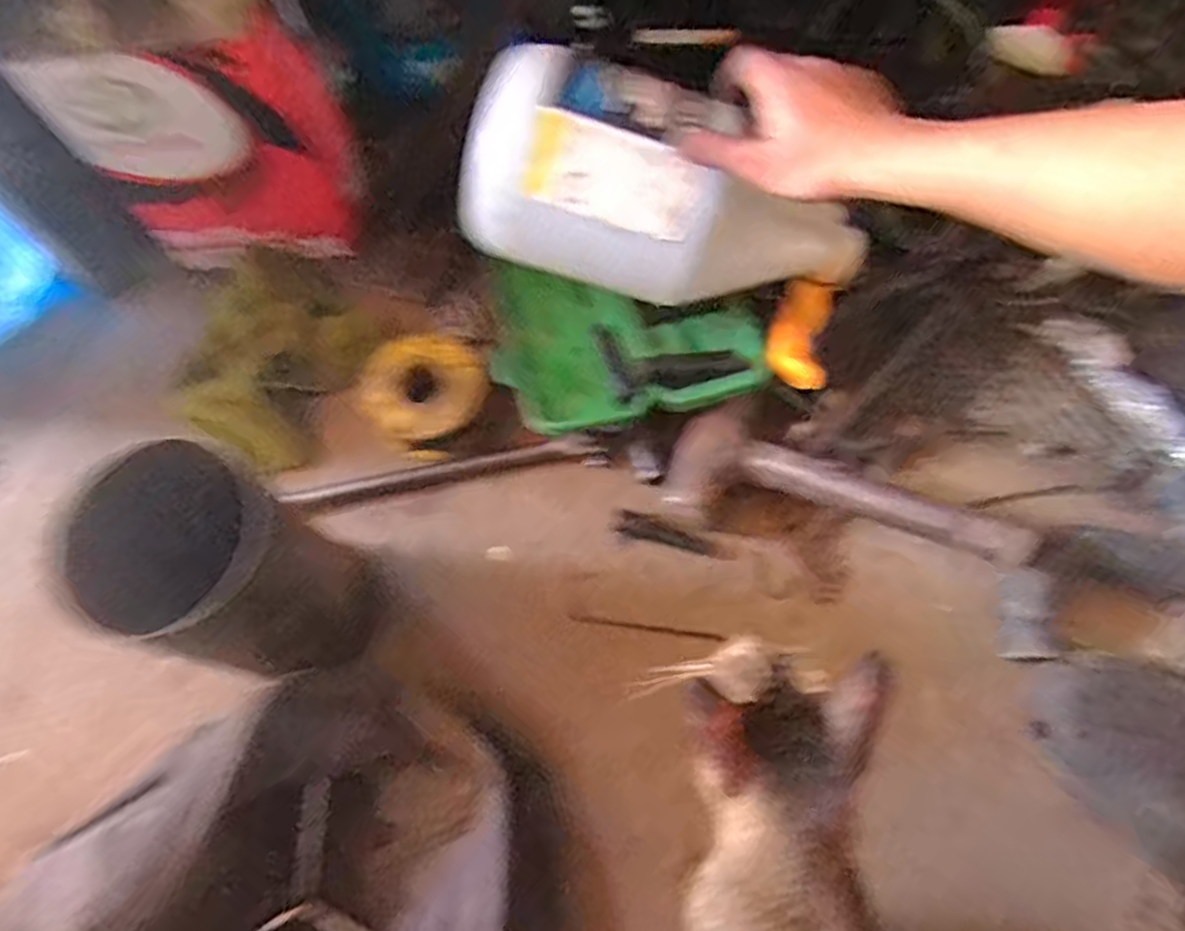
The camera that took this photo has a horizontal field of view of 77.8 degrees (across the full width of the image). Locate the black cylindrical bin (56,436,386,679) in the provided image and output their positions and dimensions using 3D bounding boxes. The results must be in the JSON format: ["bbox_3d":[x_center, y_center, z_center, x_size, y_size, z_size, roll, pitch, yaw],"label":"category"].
[{"bbox_3d":[-0.226,0.076,0.491,0.109,0.210,0.106,0,66,1],"label":"black cylindrical bin"}]

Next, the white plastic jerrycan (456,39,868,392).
[{"bbox_3d":[0.062,-0.182,0.537,0.306,0.118,0.120,20,67,-21],"label":"white plastic jerrycan"}]

